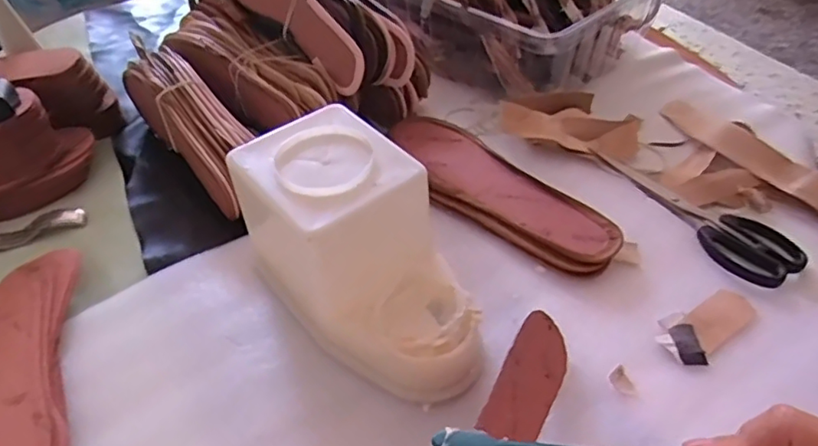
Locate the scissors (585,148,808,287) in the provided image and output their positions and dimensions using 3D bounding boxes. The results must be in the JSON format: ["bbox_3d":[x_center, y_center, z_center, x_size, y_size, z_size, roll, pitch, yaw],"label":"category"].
[{"bbox_3d":[0.248,-0.015,0.500,0.073,0.013,0.184,-23,49,-19],"label":"scissors"}]

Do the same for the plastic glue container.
[{"bbox_3d":[-0.033,0.023,0.392,0.110,0.115,0.189,-27,51,-22],"label":"plastic glue container"}]

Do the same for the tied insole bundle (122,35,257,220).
[{"bbox_3d":[-0.203,-0.094,0.547,0.060,0.081,0.222,-32,53,-26],"label":"tied insole bundle"}]

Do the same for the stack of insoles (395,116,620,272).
[{"bbox_3d":[0.068,-0.032,0.506,0.077,0.018,0.246,-31,52,-25],"label":"stack of insoles"}]

